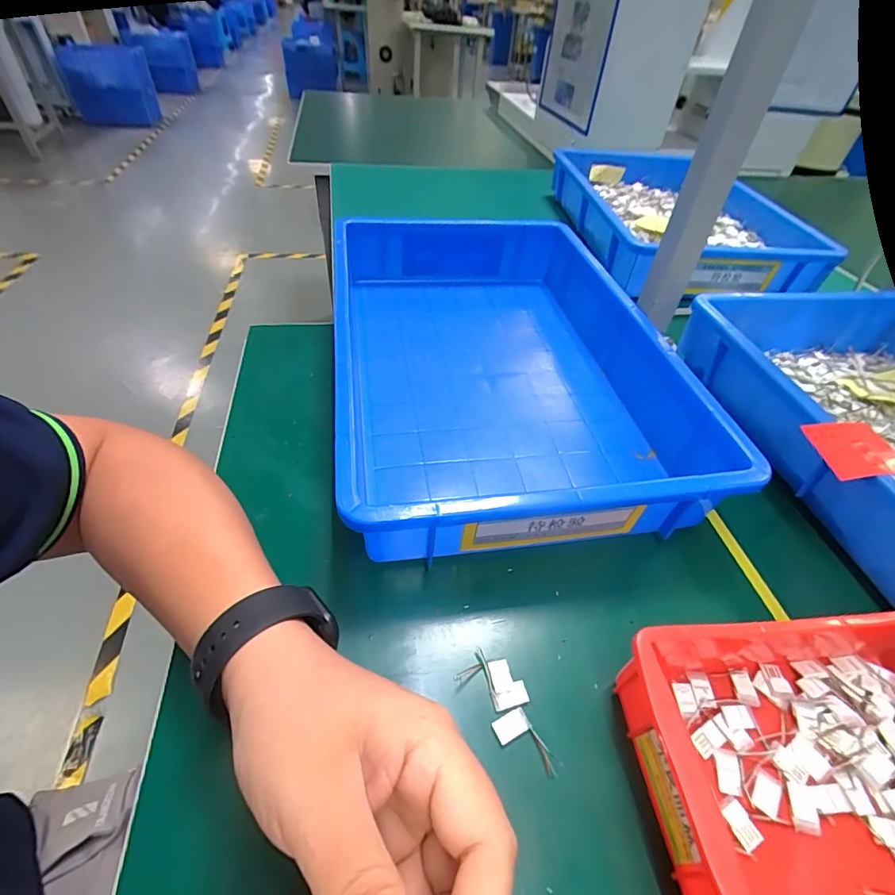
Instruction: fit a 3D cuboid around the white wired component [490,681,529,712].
[{"bbox_3d":[0.037,0.145,0.265,0.020,0.004,0.011,-11,48,-15],"label":"white wired component"}]

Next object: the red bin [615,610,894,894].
[{"bbox_3d":[0.207,0.160,0.226,0.210,0.060,0.130,-2,46,-7],"label":"red bin"}]

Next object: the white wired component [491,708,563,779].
[{"bbox_3d":[0.043,0.164,0.249,0.020,0.004,0.038,-26,54,-27],"label":"white wired component"}]

